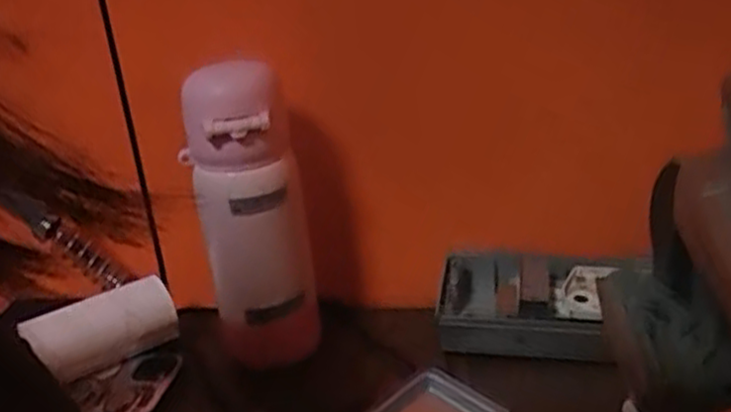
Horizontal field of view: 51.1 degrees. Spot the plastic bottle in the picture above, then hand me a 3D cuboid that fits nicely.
[{"bbox_3d":[-0.084,0.012,0.558,0.073,0.227,0.082,-11,23,-9],"label":"plastic bottle"}]

